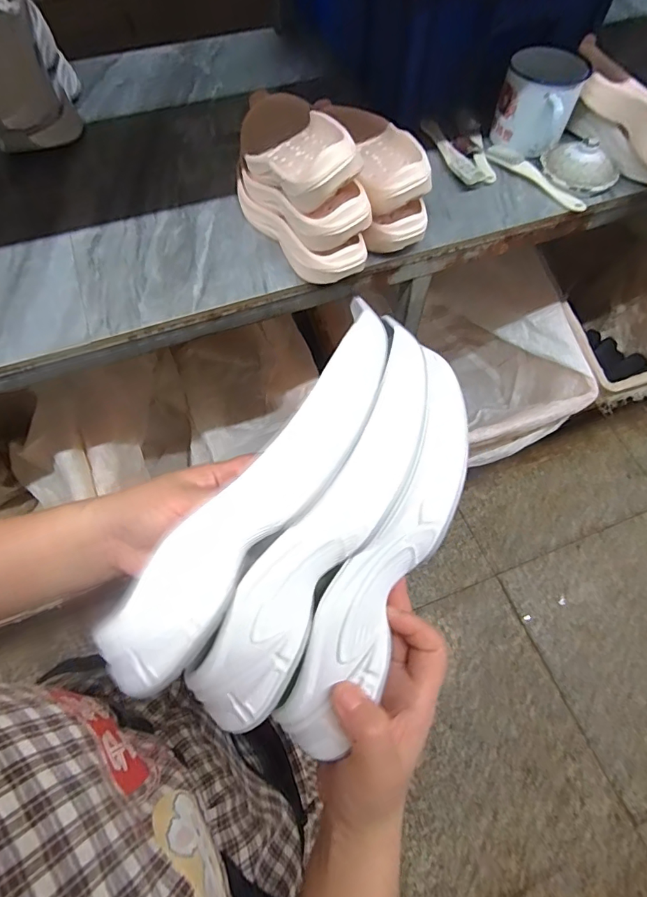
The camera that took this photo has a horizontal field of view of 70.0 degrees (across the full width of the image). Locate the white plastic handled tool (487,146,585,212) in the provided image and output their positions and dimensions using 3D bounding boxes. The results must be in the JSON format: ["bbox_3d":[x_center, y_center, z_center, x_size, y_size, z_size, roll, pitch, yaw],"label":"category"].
[{"bbox_3d":[0.291,-0.373,0.634,0.033,0.013,0.160,-38,68,-18],"label":"white plastic handled tool"}]

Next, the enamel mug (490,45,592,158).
[{"bbox_3d":[0.292,-0.474,0.629,0.100,0.087,0.096,29,65,15],"label":"enamel mug"}]

